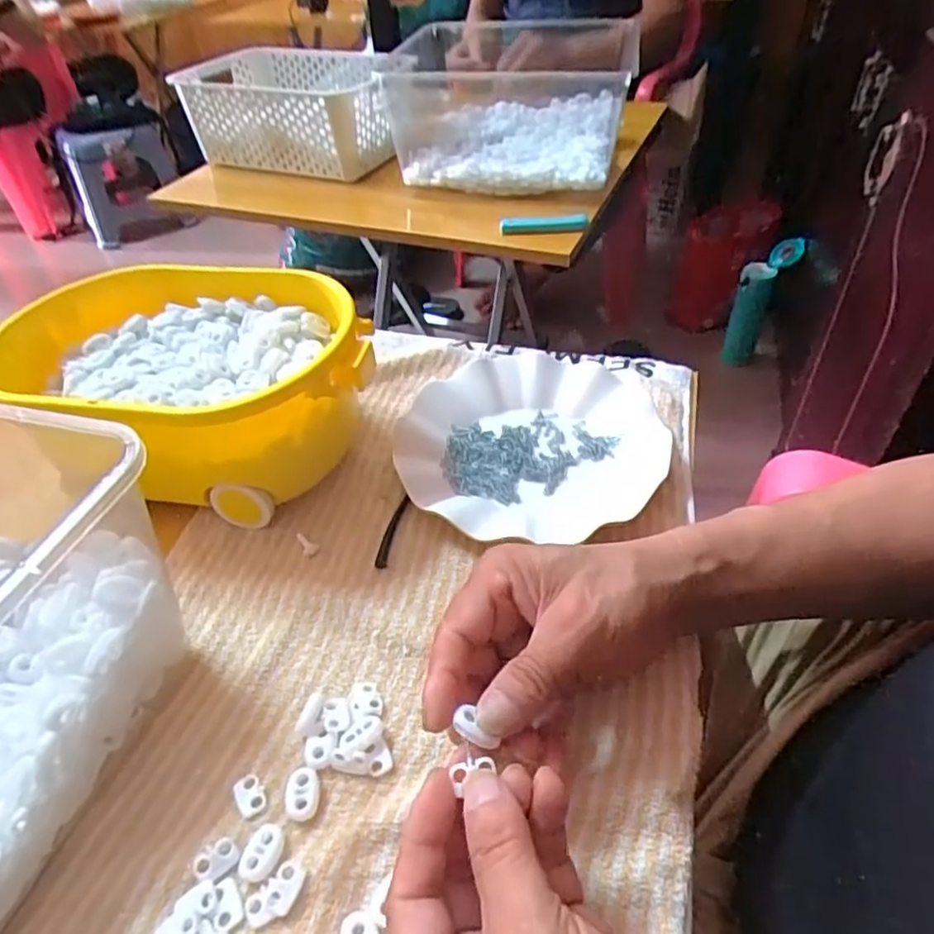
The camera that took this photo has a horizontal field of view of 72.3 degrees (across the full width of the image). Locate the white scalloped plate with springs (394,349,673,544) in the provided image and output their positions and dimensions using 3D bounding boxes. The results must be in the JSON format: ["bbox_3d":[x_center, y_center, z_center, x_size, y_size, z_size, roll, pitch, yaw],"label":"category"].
[{"bbox_3d":[0.045,-0.024,0.454,0.178,0.022,0.164,-2,44,2],"label":"white scalloped plate with springs"}]

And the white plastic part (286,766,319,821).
[{"bbox_3d":[-0.076,0.151,0.296,0.015,0.006,0.023,-6,44,-2],"label":"white plastic part"}]

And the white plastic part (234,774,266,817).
[{"bbox_3d":[-0.101,0.153,0.298,0.012,0.004,0.018,-25,48,-20],"label":"white plastic part"}]

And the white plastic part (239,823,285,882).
[{"bbox_3d":[-0.090,0.168,0.279,0.016,0.004,0.022,15,48,19],"label":"white plastic part"}]

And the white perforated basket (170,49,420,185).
[{"bbox_3d":[-0.237,-0.514,0.925,0.336,0.108,0.216,20,49,24],"label":"white perforated basket"}]

